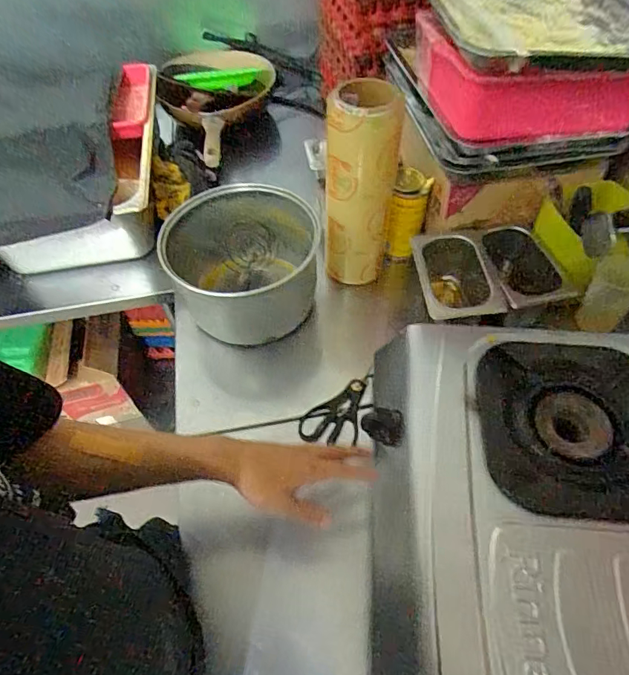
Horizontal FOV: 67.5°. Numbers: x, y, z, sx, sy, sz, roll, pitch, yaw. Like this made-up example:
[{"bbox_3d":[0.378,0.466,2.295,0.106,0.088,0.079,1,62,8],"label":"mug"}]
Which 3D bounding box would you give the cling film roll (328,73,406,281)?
[{"bbox_3d":[0.071,-0.232,0.746,0.105,0.303,0.104,5,54,6],"label":"cling film roll"}]

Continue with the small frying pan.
[{"bbox_3d":[-0.225,-0.558,1.120,0.277,0.081,0.467,-9,53,-4],"label":"small frying pan"}]

